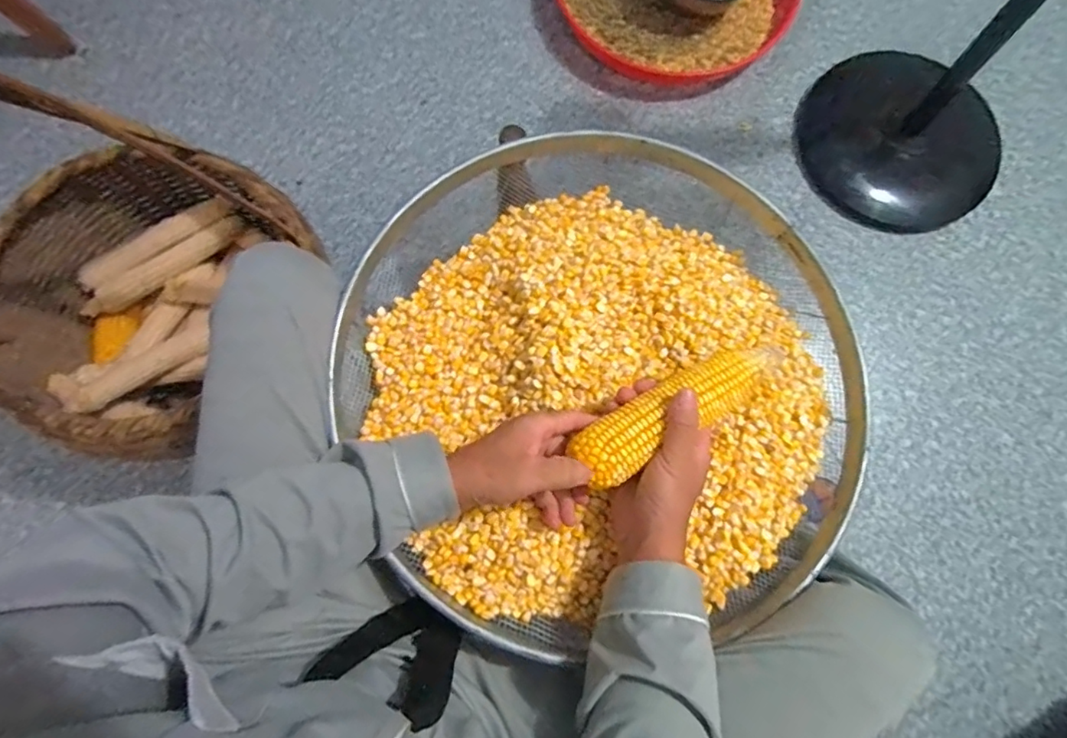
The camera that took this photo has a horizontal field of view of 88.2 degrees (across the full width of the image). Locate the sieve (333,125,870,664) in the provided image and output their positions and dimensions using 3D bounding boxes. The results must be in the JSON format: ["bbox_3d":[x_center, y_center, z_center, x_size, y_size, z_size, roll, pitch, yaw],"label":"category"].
[{"bbox_3d":[0.070,0.007,0.549,0.487,0.091,0.492,0,78,-1],"label":"sieve"}]

